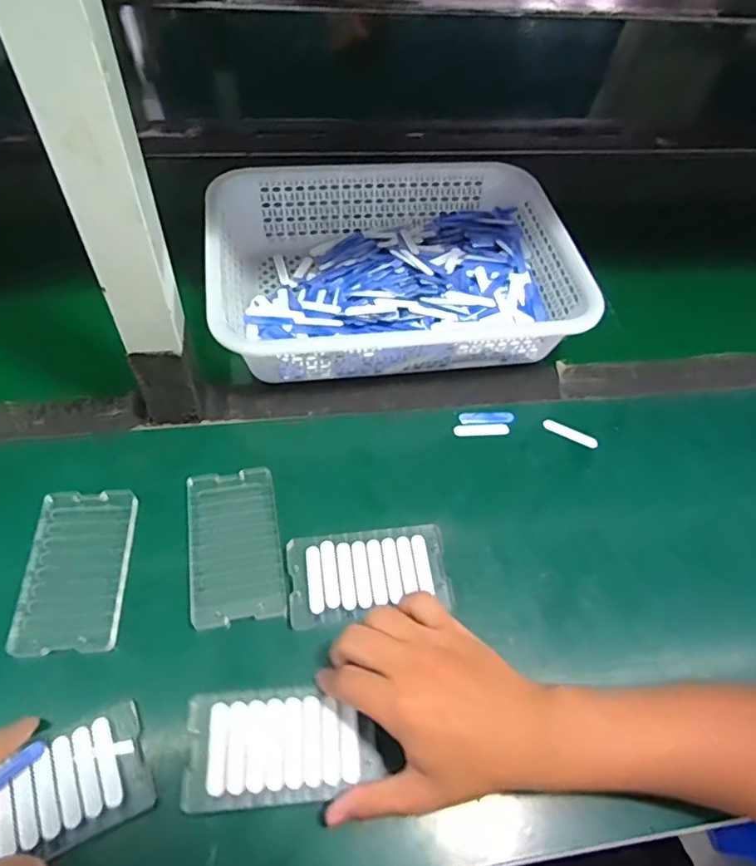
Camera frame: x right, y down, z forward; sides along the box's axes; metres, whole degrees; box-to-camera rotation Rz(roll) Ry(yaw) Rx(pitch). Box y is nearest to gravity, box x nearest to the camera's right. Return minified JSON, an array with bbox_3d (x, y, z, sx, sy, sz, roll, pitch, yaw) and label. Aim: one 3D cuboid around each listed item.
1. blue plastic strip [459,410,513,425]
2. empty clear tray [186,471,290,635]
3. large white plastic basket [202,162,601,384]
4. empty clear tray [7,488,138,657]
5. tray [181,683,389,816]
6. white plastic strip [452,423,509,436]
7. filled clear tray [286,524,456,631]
[{"bbox_3d":[0.103,-0.016,0.542,0.051,0.004,0.015,-2,56,-6],"label":"blue plastic strip"},{"bbox_3d":[-0.111,0.083,0.446,0.069,0.004,0.121,-8,56,-10],"label":"empty clear tray"},{"bbox_3d":[0.015,-0.171,0.599,0.354,0.084,0.245,-5,56,-8],"label":"large white plastic basket"},{"bbox_3d":[-0.223,0.101,0.428,0.070,0.015,0.122,-3,56,-7],"label":"empty clear tray"},{"bbox_3d":[-0.062,0.202,0.372,0.120,0.006,0.066,-1,54,-5],"label":"tray"},{"bbox_3d":[0.096,-0.003,0.532,0.052,0.004,0.013,-2,56,-6],"label":"white plastic strip"},{"bbox_3d":[-0.007,0.106,0.442,0.120,0.006,0.068,-7,55,-9],"label":"filled clear tray"}]

